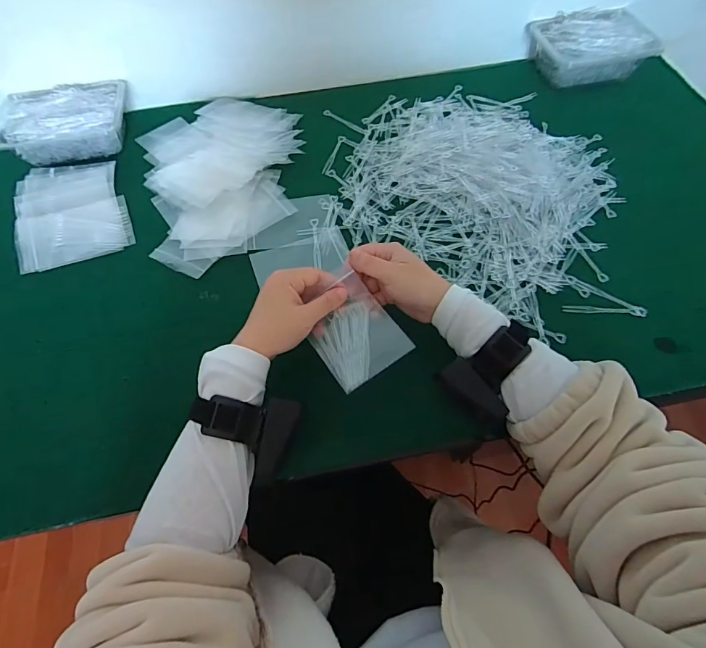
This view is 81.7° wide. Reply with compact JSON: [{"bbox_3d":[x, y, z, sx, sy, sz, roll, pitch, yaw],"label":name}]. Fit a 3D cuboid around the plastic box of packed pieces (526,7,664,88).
[{"bbox_3d":[0.391,-0.456,0.669,0.172,0.059,0.133,-14,62,-6],"label":"plastic box of packed pieces"}]

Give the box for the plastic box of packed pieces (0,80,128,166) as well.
[{"bbox_3d":[-0.428,-0.306,0.614,0.177,0.051,0.119,-13,62,-6],"label":"plastic box of packed pieces"}]

